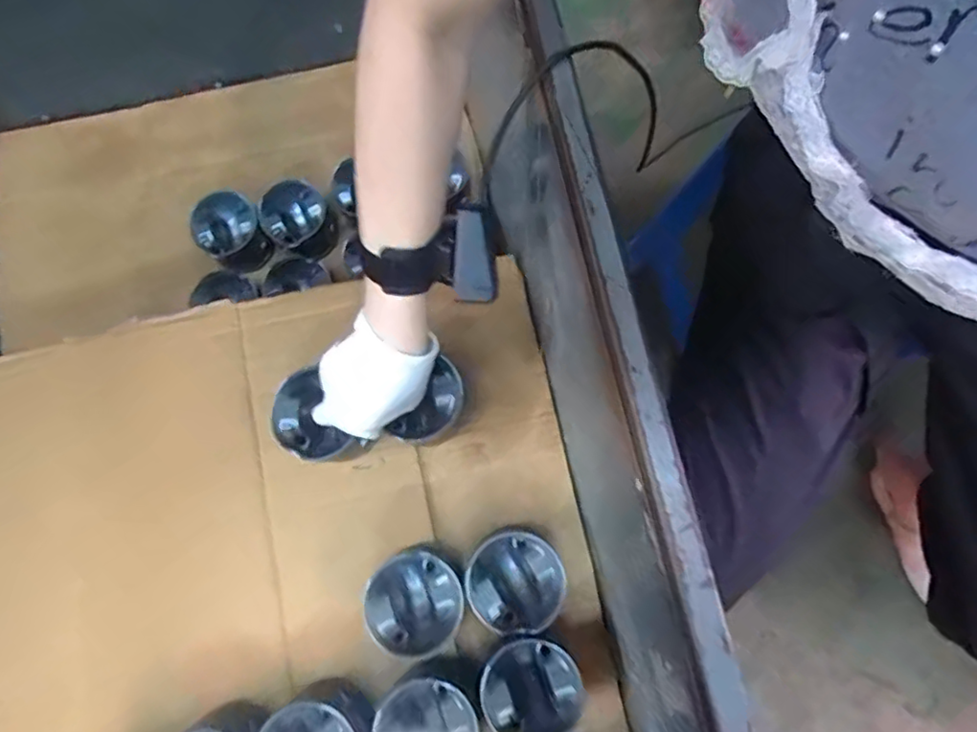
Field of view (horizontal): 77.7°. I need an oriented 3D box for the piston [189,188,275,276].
[{"bbox_3d":[-0.346,-0.178,0.819,0.083,0.073,0.088,-41,80,-9],"label":"piston"}]

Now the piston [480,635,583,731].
[{"bbox_3d":[0.039,0.290,0.553,0.087,0.063,0.084,0,77,0],"label":"piston"}]

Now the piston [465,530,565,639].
[{"bbox_3d":[0.025,0.201,0.568,0.086,0.056,0.090,-36,80,-8],"label":"piston"}]

